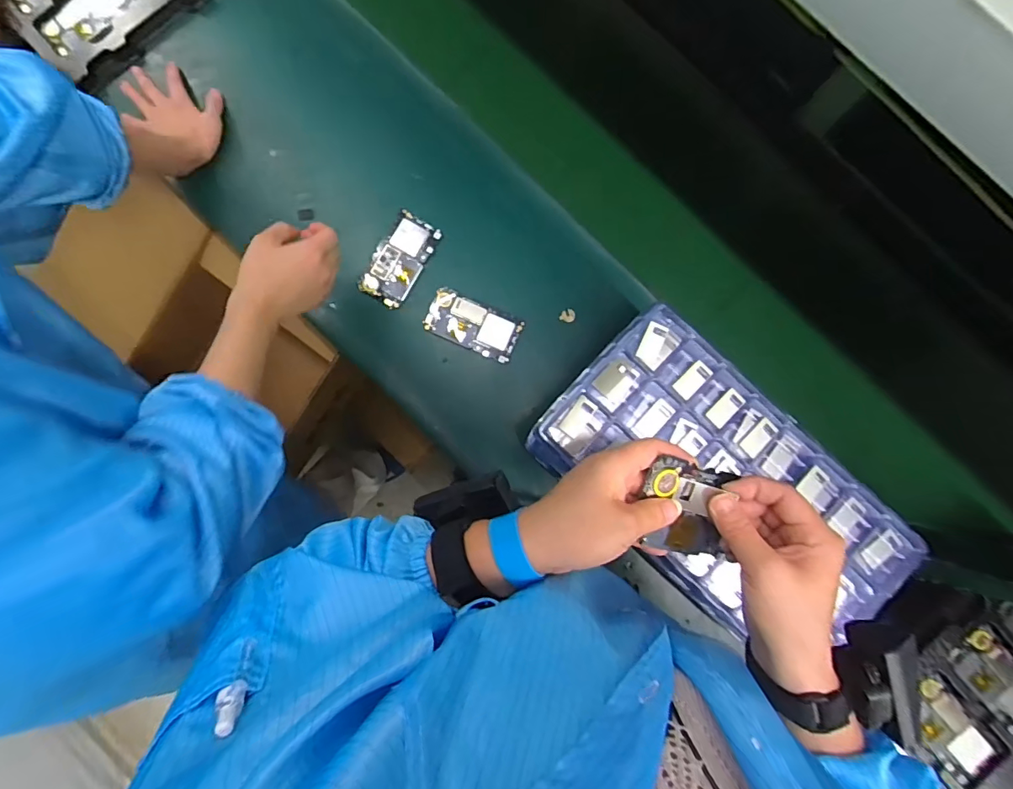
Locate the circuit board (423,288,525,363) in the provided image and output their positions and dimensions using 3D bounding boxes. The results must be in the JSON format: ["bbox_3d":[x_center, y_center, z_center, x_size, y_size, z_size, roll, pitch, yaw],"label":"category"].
[{"bbox_3d":[-0.046,-0.096,0.668,0.126,0.012,0.063,24,84,0],"label":"circuit board"}]

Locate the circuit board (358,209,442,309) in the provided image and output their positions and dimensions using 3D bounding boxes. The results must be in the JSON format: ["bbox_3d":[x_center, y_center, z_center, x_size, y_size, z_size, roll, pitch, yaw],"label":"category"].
[{"bbox_3d":[-0.148,-0.187,0.668,0.068,0.004,0.125,30,84,0],"label":"circuit board"}]

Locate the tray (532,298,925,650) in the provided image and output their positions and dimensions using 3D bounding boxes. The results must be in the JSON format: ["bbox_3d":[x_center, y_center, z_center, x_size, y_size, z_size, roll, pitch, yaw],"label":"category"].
[{"bbox_3d":[0.240,0.105,0.525,0.396,0.030,0.219,41,84,1],"label":"tray"}]

